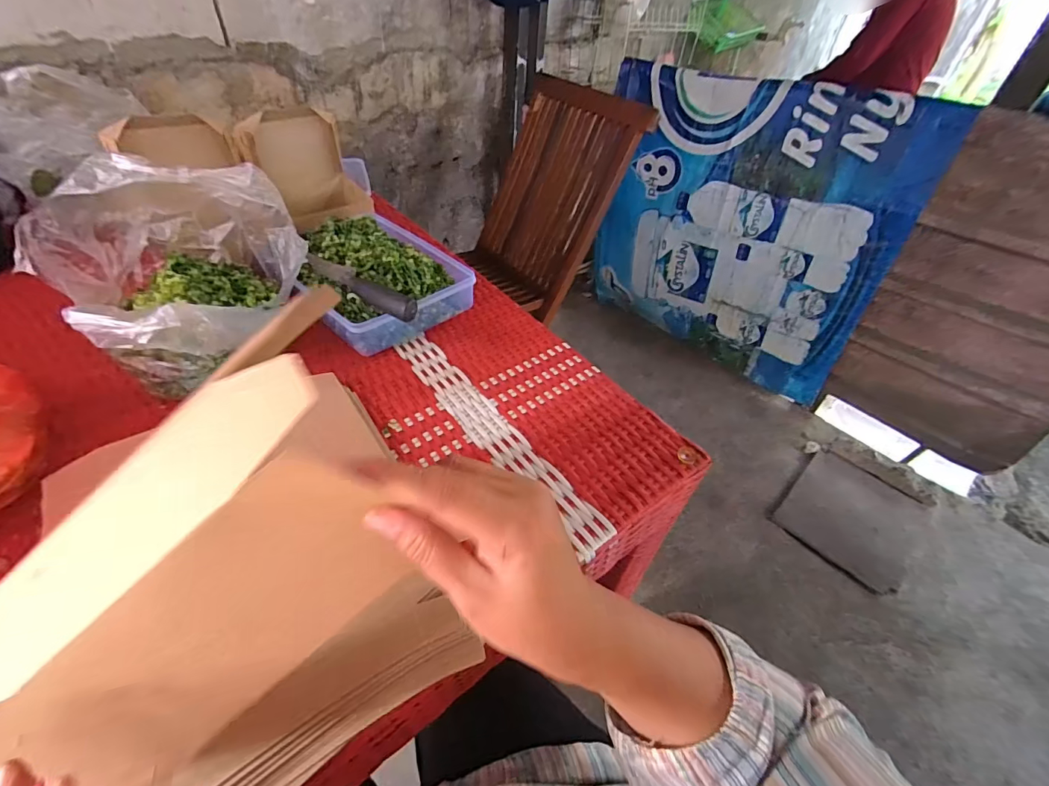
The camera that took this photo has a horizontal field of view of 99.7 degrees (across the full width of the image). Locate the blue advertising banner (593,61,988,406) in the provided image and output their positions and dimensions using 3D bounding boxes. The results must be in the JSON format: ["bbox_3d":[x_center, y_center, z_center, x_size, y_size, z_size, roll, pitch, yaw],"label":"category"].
[{"bbox_3d":[0.662,-0.493,1.501,0.946,0.948,0.086,31,52,29],"label":"blue advertising banner"}]

